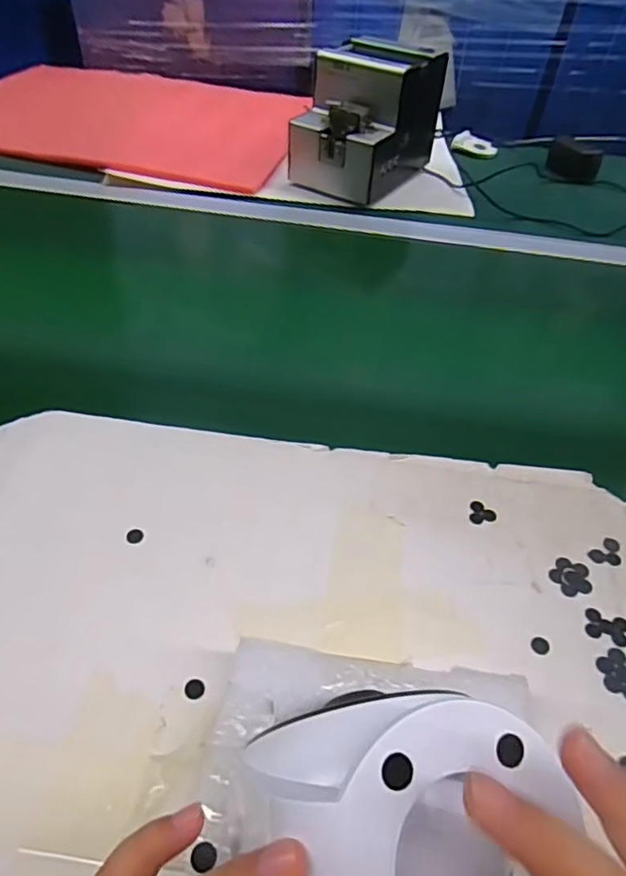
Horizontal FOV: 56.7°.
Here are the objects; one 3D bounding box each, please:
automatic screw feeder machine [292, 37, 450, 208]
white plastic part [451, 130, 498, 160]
[{"bbox_3d":[0.075,-0.418,0.756,0.125,0.135,0.191,30,50,23],"label":"automatic screw feeder machine"},{"bbox_3d":[0.256,-0.463,0.917,0.070,0.029,0.031,12,46,7],"label":"white plastic part"}]

